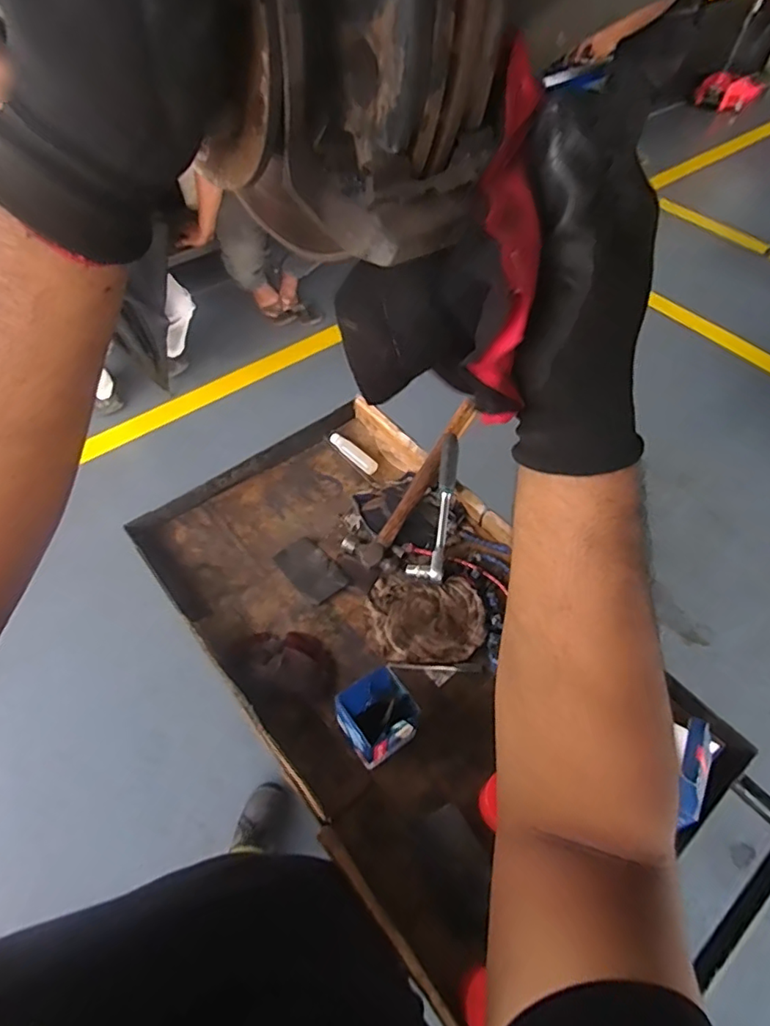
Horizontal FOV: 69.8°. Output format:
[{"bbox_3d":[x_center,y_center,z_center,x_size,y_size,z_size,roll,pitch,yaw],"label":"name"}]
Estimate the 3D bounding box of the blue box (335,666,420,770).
[{"bbox_3d":[-0.009,0.249,0.663,0.084,0.089,0.083,-26,59,-18],"label":"blue box"}]

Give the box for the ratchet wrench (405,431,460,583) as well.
[{"bbox_3d":[0.081,-0.014,0.855,0.053,0.025,0.239,10,73,7],"label":"ratchet wrench"}]

